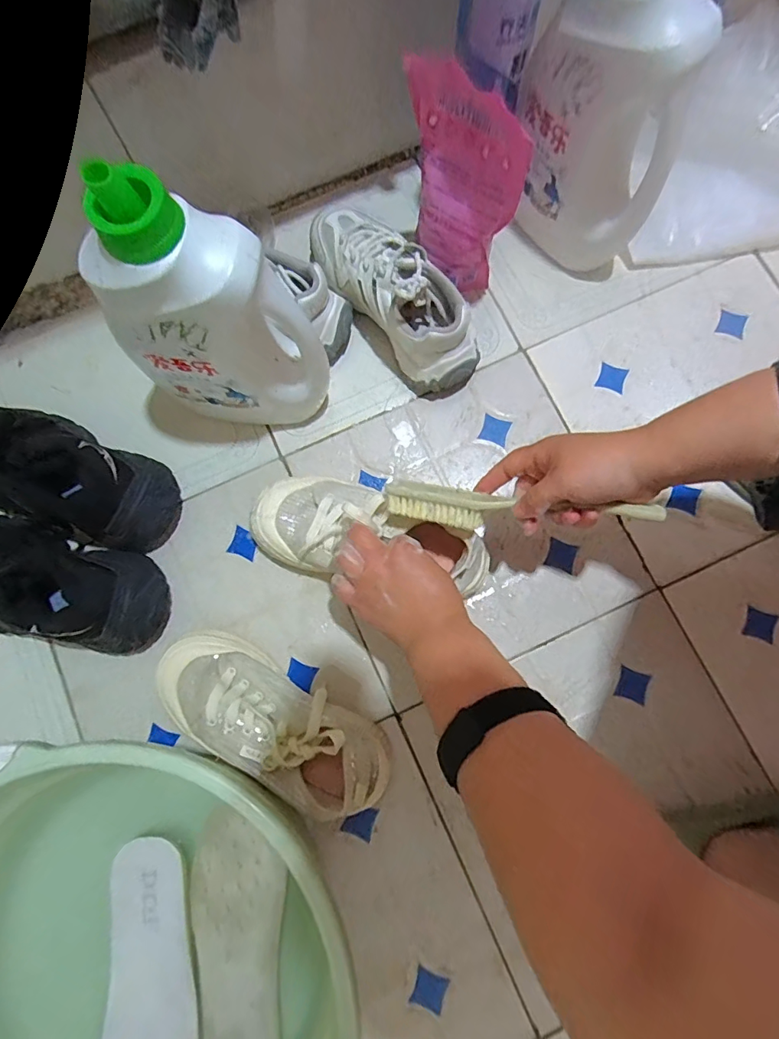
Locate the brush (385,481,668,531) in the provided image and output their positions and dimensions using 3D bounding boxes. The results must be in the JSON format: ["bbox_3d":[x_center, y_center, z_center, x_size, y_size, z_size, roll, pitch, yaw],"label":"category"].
[{"bbox_3d":[0.102,-0.010,0.396,0.217,0.026,0.039,4,79,22],"label":"brush"}]

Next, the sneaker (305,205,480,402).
[{"bbox_3d":[0.004,-0.245,0.518,0.081,0.091,0.237,-41,81,-6],"label":"sneaker"}]

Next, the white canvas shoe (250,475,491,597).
[{"bbox_3d":[-0.019,0.015,0.467,0.233,0.103,0.097,13,80,4],"label":"white canvas shoe"}]

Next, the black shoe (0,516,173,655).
[{"bbox_3d":[-0.348,0.055,0.465,0.254,0.098,0.093,16,80,5],"label":"black shoe"}]

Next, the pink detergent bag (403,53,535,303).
[{"bbox_3d":[0.064,-0.320,0.478,0.124,0.199,0.046,43,83,9],"label":"pink detergent bag"}]

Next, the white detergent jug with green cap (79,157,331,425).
[{"bbox_3d":[-0.145,-0.160,0.406,0.155,0.249,0.074,13,76,4],"label":"white detergent jug with green cap"}]

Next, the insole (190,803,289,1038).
[{"bbox_3d":[-0.125,0.356,0.388,0.077,0.012,0.210,0,75,0],"label":"insole"}]

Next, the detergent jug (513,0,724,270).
[{"bbox_3d":[0.214,-0.389,0.440,0.155,0.290,0.120,38,83,8],"label":"detergent jug"}]

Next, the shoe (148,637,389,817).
[{"bbox_3d":[-0.113,0.189,0.451,0.229,0.069,0.092,27,81,7],"label":"shoe"}]

